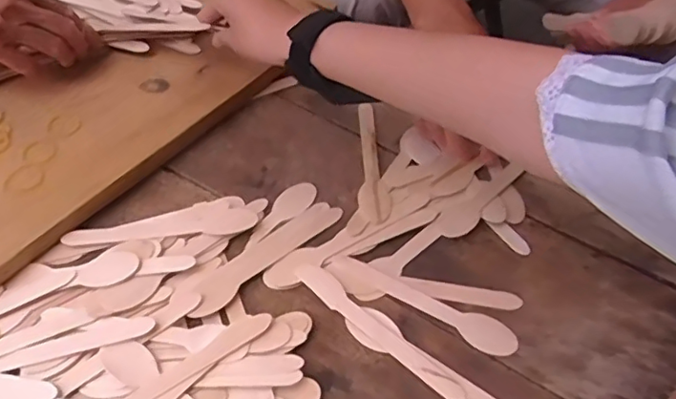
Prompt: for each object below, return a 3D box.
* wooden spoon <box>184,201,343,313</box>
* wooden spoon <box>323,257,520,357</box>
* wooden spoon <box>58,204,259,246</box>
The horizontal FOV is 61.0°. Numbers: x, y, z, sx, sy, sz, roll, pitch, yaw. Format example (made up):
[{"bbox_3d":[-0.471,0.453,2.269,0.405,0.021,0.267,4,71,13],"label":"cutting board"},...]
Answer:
[{"bbox_3d":[-0.059,0.043,0.472,0.029,0.009,0.150,40,59,23],"label":"wooden spoon"},{"bbox_3d":[0.065,0.081,0.453,0.156,0.004,0.026,24,54,13],"label":"wooden spoon"},{"bbox_3d":[-0.147,0.021,0.483,0.152,0.010,0.028,-3,53,-7],"label":"wooden spoon"}]

